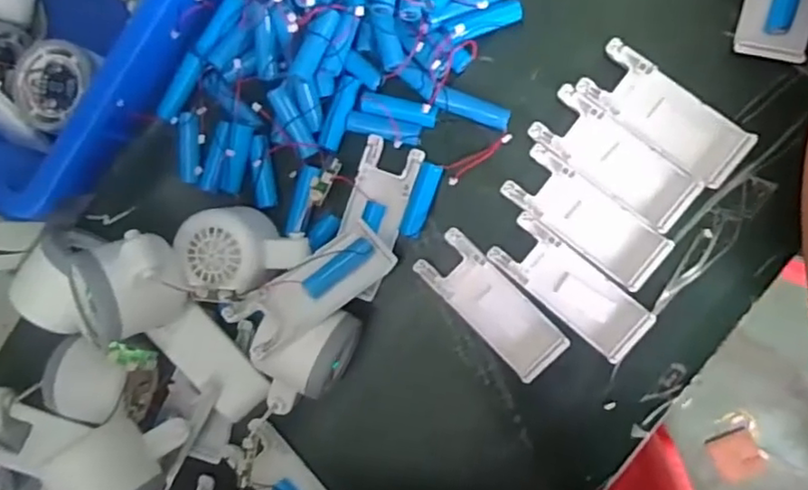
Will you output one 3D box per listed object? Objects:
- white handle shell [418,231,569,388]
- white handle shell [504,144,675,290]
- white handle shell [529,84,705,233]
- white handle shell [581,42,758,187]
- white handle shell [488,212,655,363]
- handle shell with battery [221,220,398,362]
[{"bbox_3d":[0.056,0.039,0.402,0.103,0.010,0.040,45,97,5],"label":"white handle shell"},{"bbox_3d":[0.114,-0.018,0.388,0.102,0.007,0.040,39,97,5],"label":"white handle shell"},{"bbox_3d":[0.131,-0.053,0.387,0.102,0.012,0.038,39,97,5],"label":"white handle shell"},{"bbox_3d":[0.159,-0.080,0.378,0.102,0.009,0.038,40,97,5],"label":"white handle shell"},{"bbox_3d":[0.105,0.026,0.392,0.101,0.010,0.040,40,97,5],"label":"white handle shell"},{"bbox_3d":[-0.056,0.026,0.386,0.103,0.022,0.037,-33,87,-17],"label":"handle shell with battery"}]

